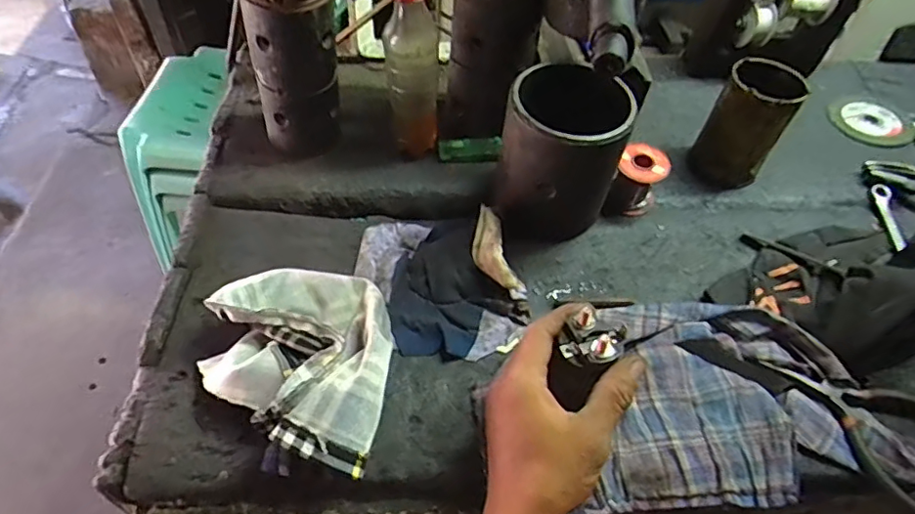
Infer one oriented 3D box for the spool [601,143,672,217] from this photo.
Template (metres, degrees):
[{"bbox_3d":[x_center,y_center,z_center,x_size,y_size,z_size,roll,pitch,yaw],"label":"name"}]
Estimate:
[{"bbox_3d":[0.182,-0.076,0.567,0.047,0.056,0.053,21,52,13],"label":"spool"}]

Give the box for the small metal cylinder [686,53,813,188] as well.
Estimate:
[{"bbox_3d":[0.301,-0.139,0.587,0.072,0.112,0.077,27,54,18],"label":"small metal cylinder"}]

